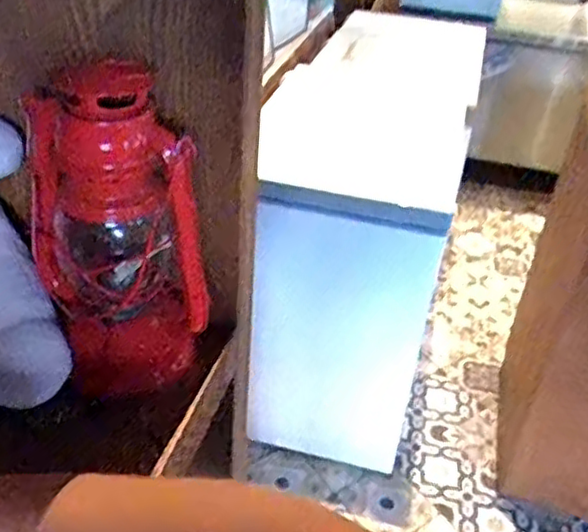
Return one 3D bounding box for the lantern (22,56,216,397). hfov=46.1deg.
[{"bbox_3d":[-0.128,-0.017,0.527,0.120,0.208,0.110,-2,29,-7],"label":"lantern"}]

